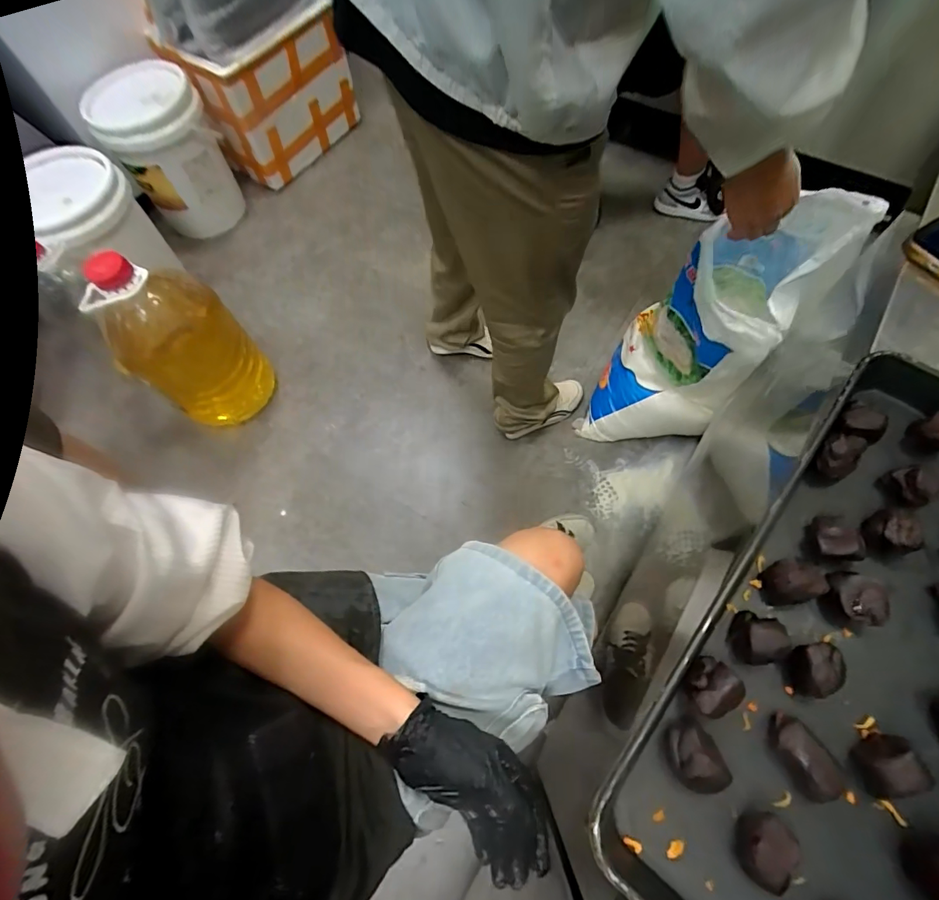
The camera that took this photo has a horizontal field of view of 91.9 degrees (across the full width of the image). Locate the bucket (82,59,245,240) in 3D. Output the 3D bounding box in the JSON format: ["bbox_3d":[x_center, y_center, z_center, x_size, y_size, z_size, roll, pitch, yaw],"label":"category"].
[{"bbox_3d":[-0.921,-0.908,1.417,0.304,0.356,0.333,-1,66,2],"label":"bucket"}]

